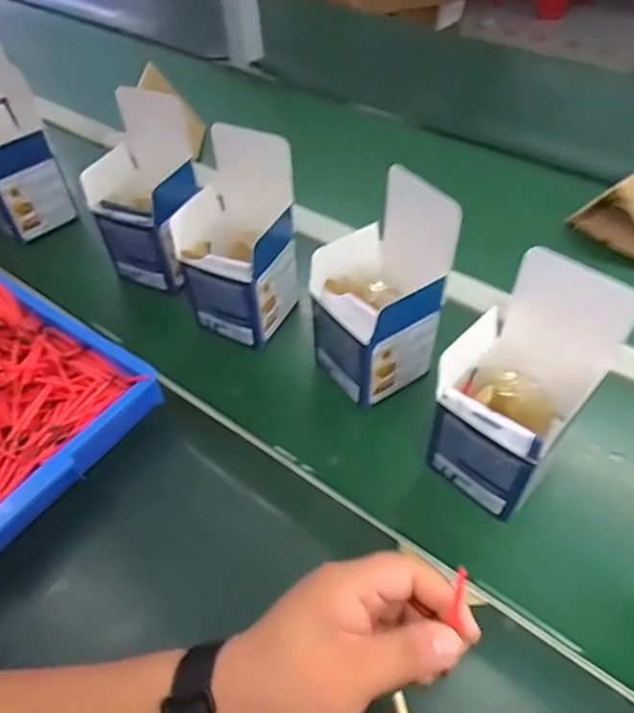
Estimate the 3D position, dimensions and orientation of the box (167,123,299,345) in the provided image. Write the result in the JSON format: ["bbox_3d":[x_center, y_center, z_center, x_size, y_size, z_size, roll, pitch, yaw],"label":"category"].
[{"bbox_3d":[-0.075,-0.115,0.544,0.095,0.167,0.112,18,53,20],"label":"box"}]

